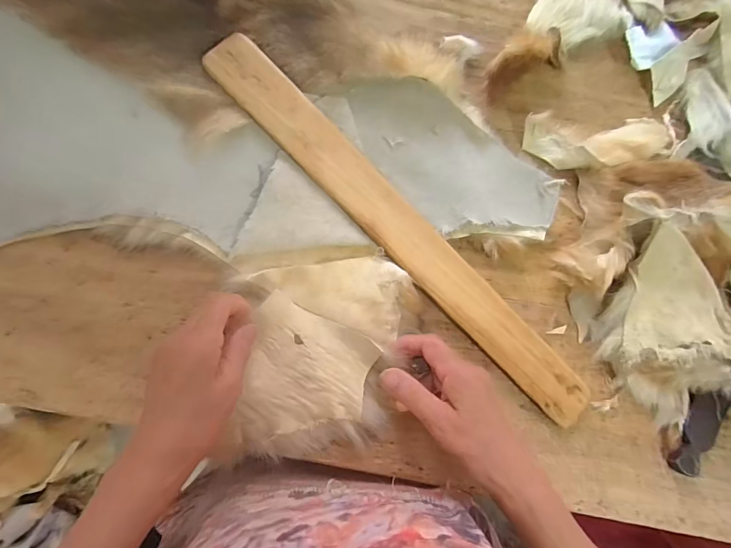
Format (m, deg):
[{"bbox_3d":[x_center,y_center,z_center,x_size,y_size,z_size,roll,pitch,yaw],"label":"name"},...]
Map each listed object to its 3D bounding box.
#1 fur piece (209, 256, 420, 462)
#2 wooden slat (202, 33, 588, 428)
[{"bbox_3d":[-0.033,0.072,0.361,0.170,0.029,0.166,-4,85,-9],"label":"fur piece"},{"bbox_3d":[0.035,-0.041,0.390,0.046,0.008,0.488,-45,92,-9],"label":"wooden slat"}]

